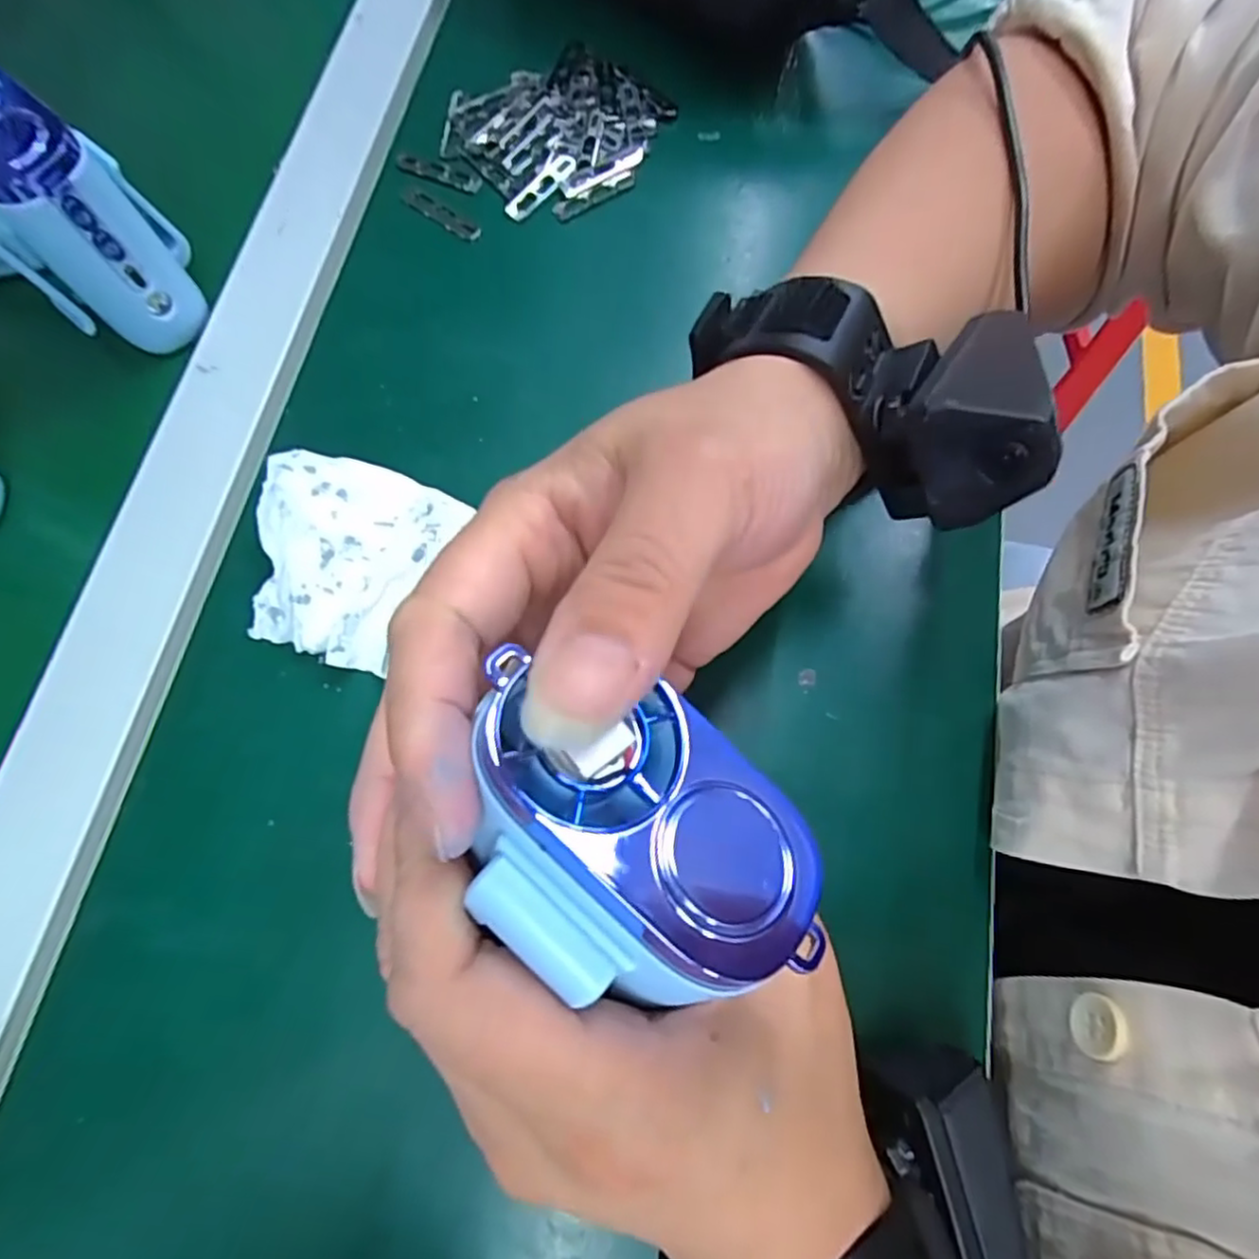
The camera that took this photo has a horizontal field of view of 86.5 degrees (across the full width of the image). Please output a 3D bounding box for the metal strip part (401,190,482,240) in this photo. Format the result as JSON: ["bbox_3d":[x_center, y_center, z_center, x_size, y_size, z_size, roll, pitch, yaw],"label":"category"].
[{"bbox_3d":[-0.088,-0.193,0.310,0.044,0.004,0.010,35,75,9],"label":"metal strip part"}]

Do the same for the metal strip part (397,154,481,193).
[{"bbox_3d":[-0.090,-0.217,0.317,0.042,0.004,0.010,24,74,6],"label":"metal strip part"}]

